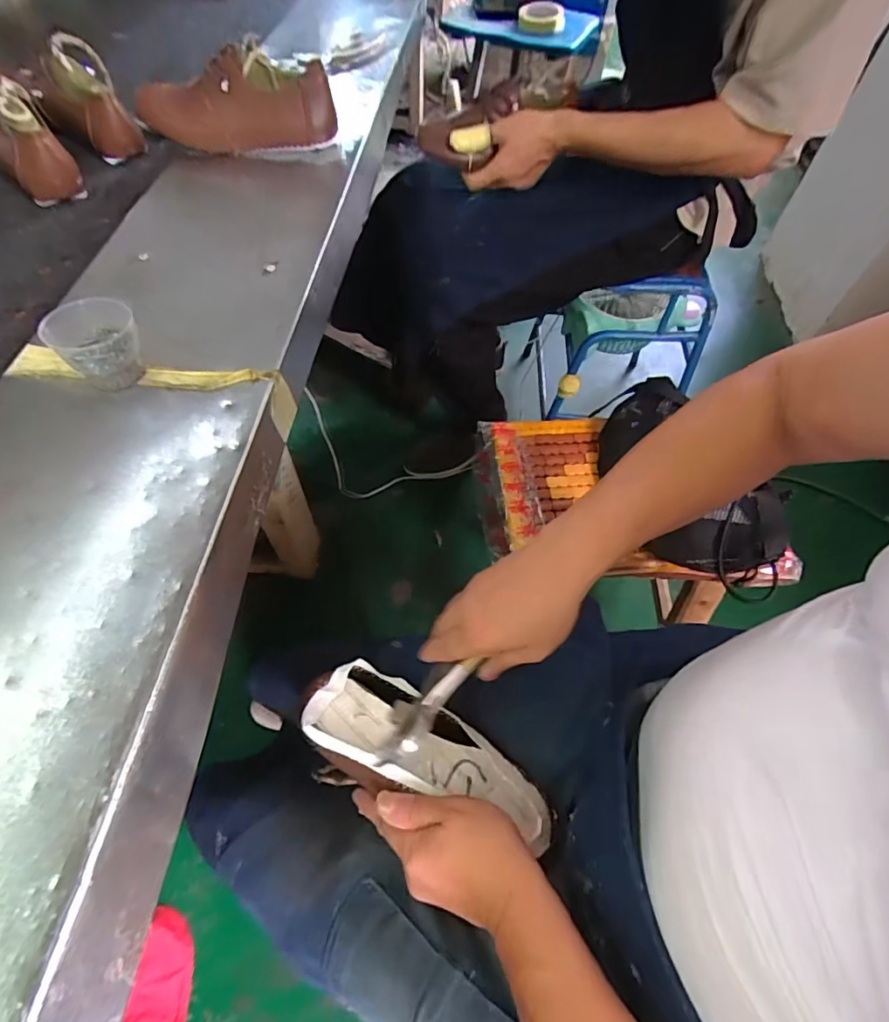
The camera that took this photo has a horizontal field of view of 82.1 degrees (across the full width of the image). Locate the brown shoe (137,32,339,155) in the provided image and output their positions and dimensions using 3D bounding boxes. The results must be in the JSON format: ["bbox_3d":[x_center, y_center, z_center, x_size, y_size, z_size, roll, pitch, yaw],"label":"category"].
[{"bbox_3d":[-0.269,-0.519,0.656,0.235,0.117,0.076,6,58,1],"label":"brown shoe"}]

